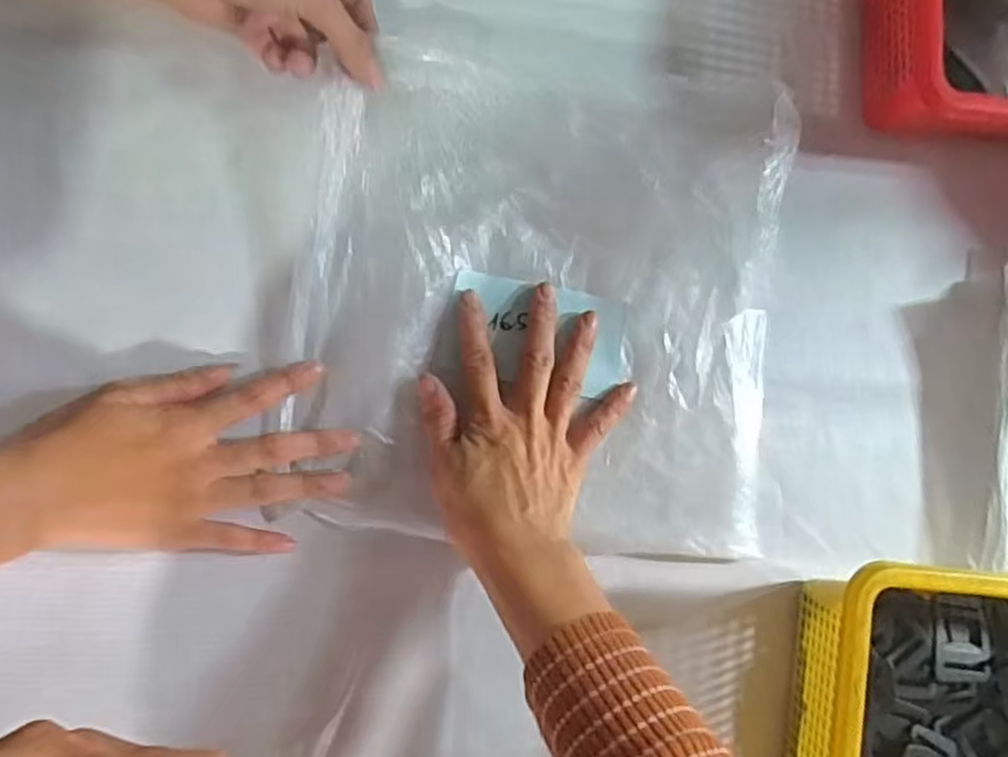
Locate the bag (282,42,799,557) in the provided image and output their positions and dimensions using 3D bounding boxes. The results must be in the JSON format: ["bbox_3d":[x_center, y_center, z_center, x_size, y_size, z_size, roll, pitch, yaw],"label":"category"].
[{"bbox_3d":[0.022,-0.051,0.419,0.284,0.048,0.281,7,84,-7],"label":"bag"}]

